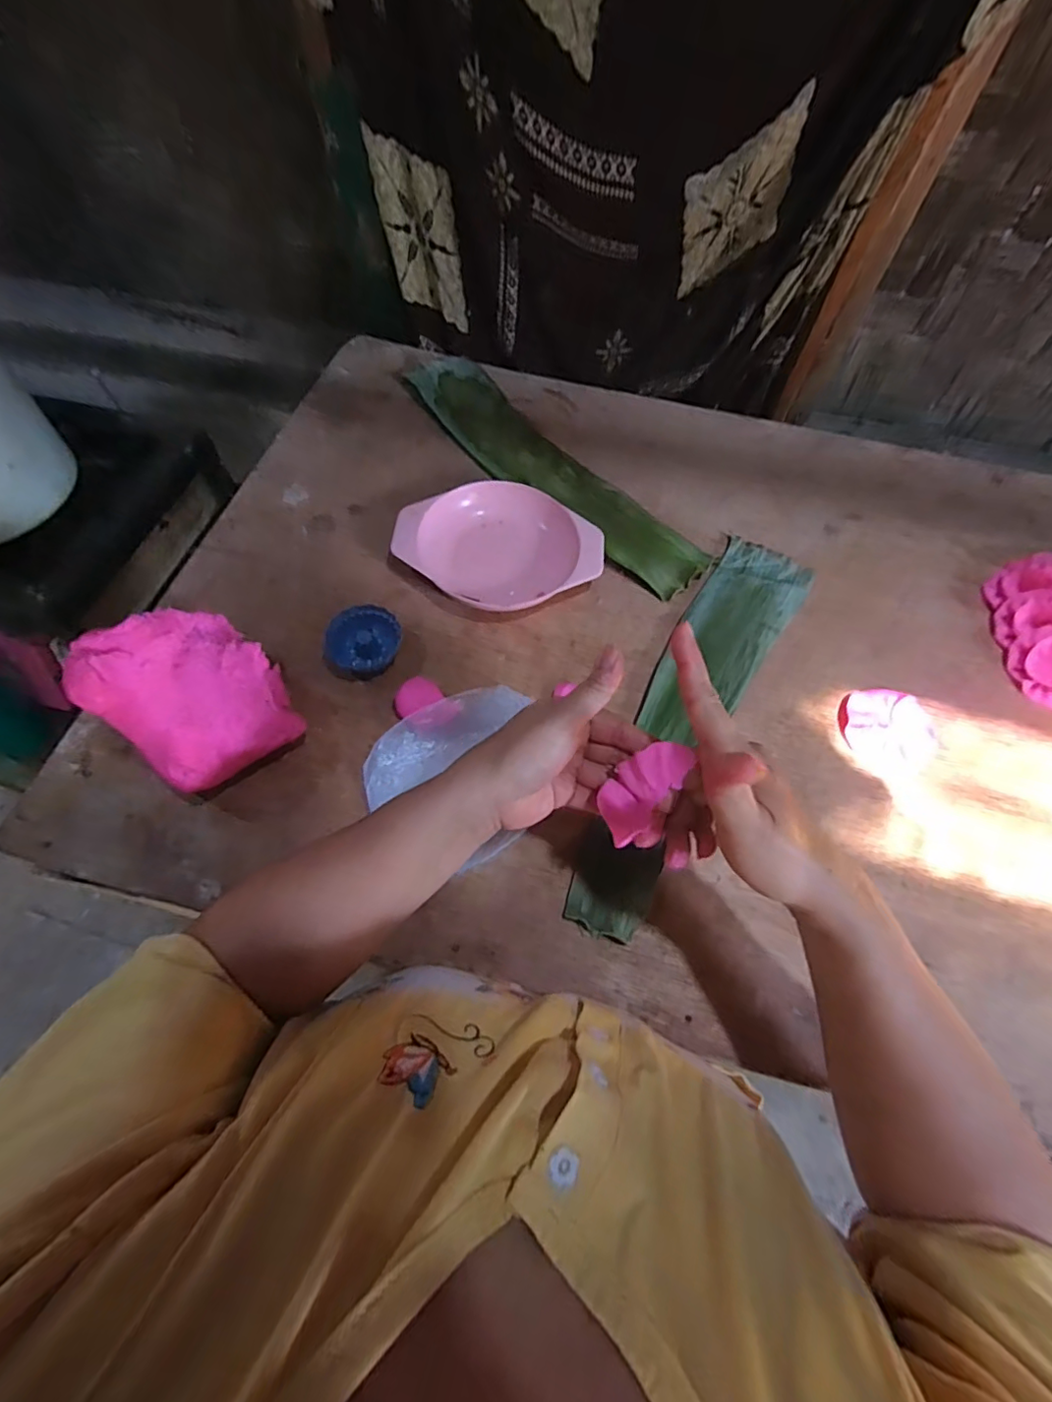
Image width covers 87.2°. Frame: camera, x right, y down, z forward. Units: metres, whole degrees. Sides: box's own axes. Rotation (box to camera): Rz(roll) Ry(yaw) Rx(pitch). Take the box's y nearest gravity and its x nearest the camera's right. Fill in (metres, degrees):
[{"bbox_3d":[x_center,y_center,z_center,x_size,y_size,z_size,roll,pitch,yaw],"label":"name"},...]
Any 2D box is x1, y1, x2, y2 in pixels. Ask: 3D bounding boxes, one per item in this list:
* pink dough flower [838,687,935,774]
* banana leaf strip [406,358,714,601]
[{"bbox_3d":[0.304,0.022,0.466,0.073,0.008,0.072,32,67,13],"label":"pink dough flower"},{"bbox_3d":[0.016,-0.248,0.589,0.095,0.011,0.408,-36,70,-18],"label":"banana leaf strip"}]

